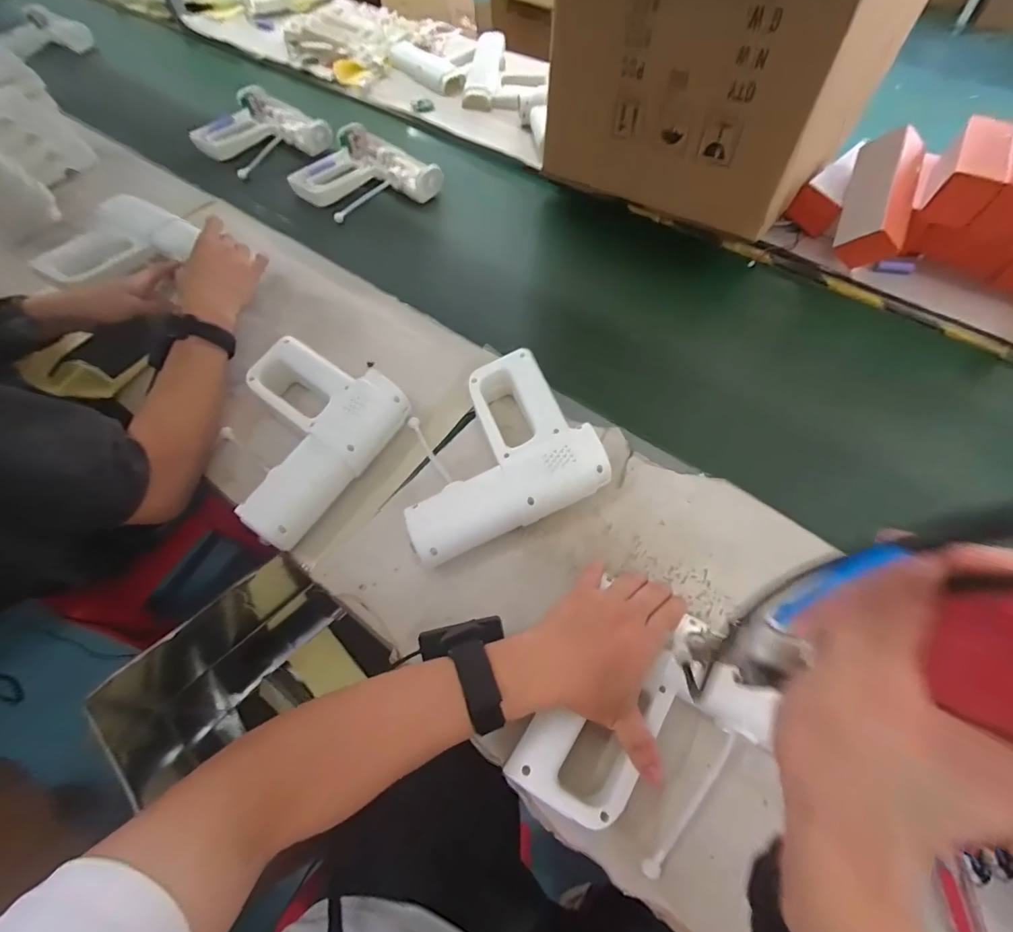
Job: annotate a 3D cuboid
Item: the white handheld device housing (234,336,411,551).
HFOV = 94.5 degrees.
[{"bbox_3d":[-0.243,-0.036,0.534,0.182,0.062,0.210,30,65,17],"label":"white handheld device housing"}]

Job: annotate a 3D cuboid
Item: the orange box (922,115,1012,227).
[{"bbox_3d":[0.636,-0.409,0.651,0.068,0.065,0.152,26,64,16],"label":"orange box"}]

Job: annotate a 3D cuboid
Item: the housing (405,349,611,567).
[{"bbox_3d":[-0.022,-0.011,0.507,0.205,0.065,0.180,-23,62,-11],"label":"housing"}]

